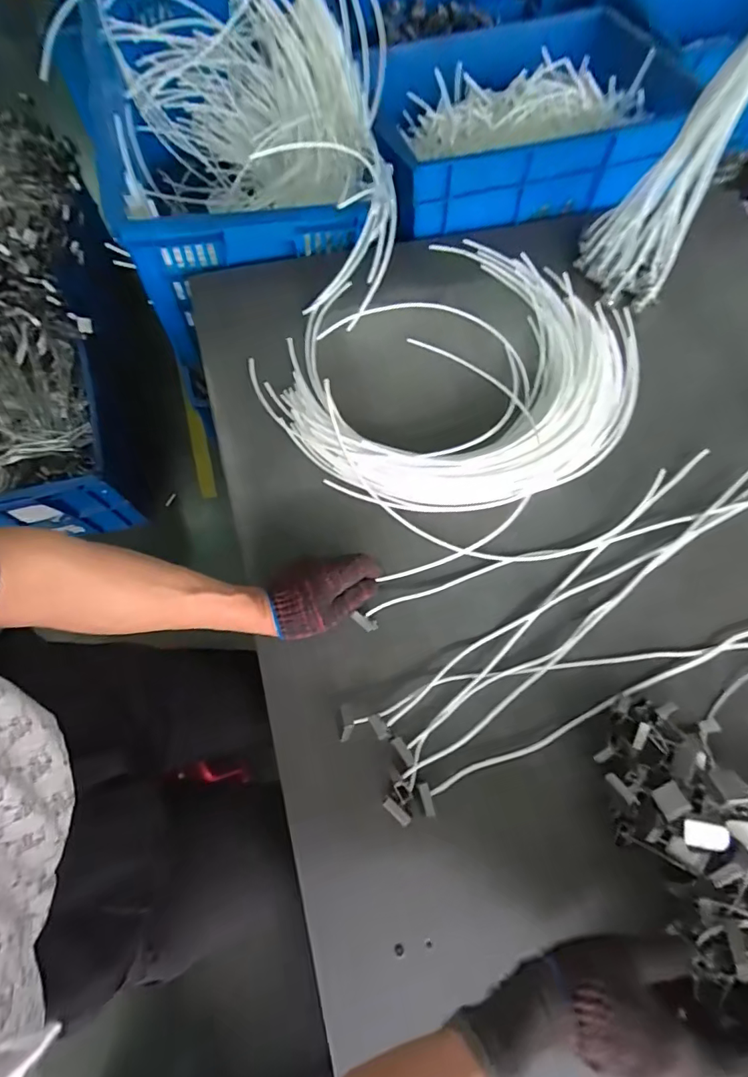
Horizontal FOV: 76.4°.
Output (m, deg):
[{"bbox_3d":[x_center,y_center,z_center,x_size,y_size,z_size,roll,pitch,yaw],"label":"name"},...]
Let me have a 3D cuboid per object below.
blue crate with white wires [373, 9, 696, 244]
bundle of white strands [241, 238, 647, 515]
[{"bbox_3d":[0.232,-0.667,0.765,0.469,0.120,0.306,-14,71,-7],"label":"blue crate with white wires"},{"bbox_3d":[0.134,-0.231,0.681,0.503,0.027,0.406,-39,77,-14],"label":"bundle of white strands"}]

